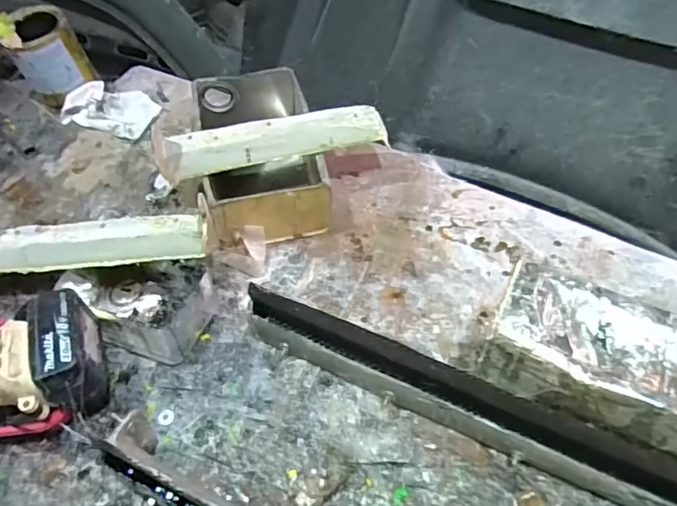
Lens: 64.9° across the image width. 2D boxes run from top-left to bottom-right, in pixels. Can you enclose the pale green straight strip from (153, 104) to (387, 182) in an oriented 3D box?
[{"bbox_3d":[-0.090,-0.156,0.736,0.310,0.021,0.077,-10,56,-8],"label":"pale green straight strip"}]

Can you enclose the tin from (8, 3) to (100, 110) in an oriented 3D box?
[{"bbox_3d":[-0.475,-0.319,0.888,0.099,0.140,0.099,1,55,-1],"label":"tin"}]

